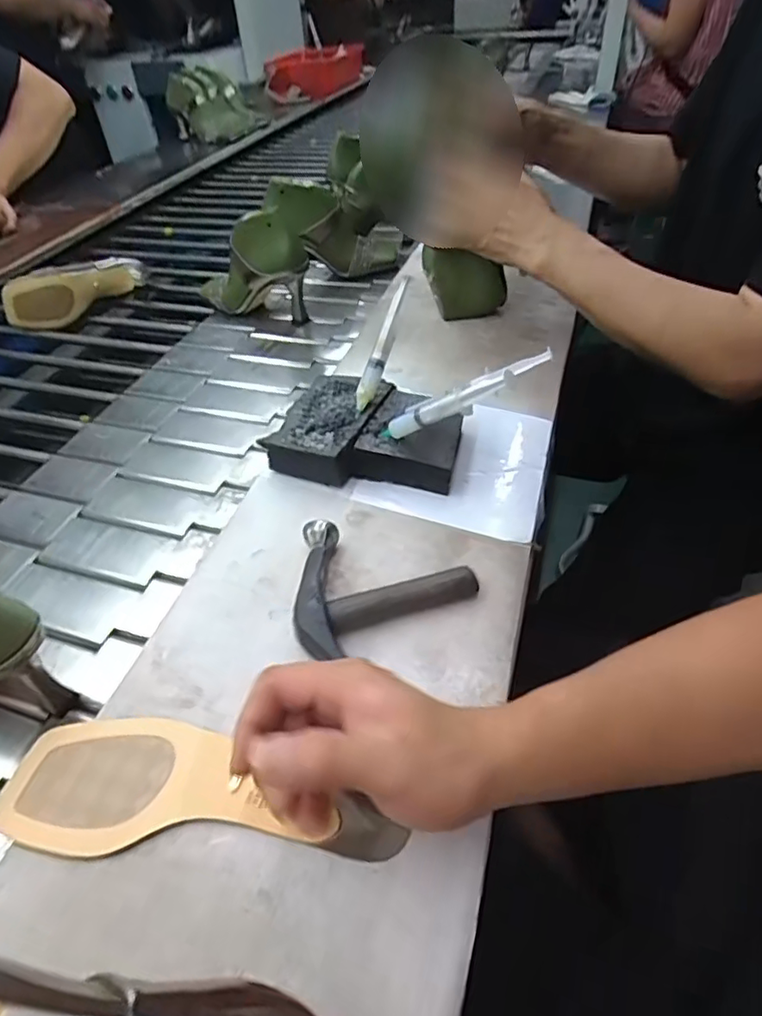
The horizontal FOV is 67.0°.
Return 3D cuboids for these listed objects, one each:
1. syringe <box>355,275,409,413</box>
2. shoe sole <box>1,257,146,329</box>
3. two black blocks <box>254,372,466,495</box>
[{"bbox_3d":[0.002,-0.154,0.539,0.018,0.022,0.131,18,88,23],"label":"syringe"},{"bbox_3d":[-0.483,-0.351,0.925,0.065,0.077,0.219,30,54,32],"label":"shoe sole"},{"bbox_3d":[-0.007,-0.069,0.537,0.169,0.041,0.125,13,48,16],"label":"two black blocks"}]

